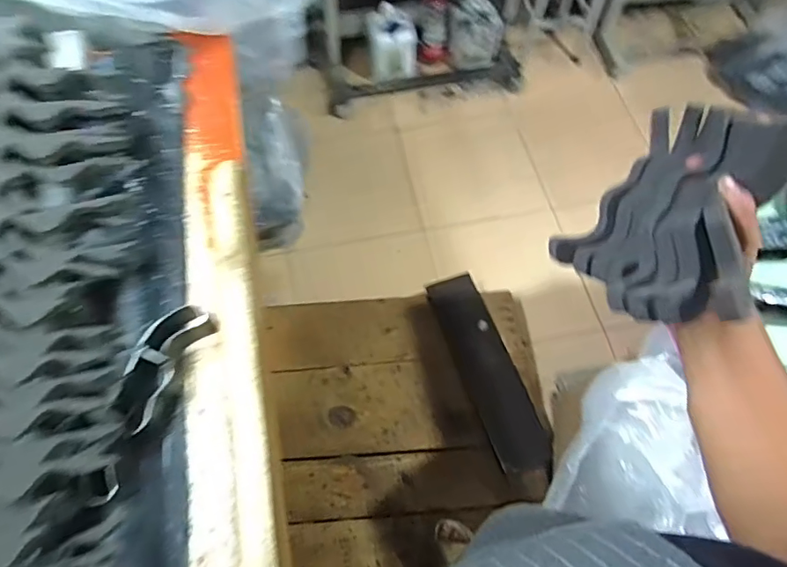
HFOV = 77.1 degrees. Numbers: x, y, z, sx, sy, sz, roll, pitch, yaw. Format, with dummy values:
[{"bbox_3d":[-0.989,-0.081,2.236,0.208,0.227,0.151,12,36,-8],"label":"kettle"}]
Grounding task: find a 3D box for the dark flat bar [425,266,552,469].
[{"bbox_3d":[0.282,0.246,1.482,0.170,0.040,0.616,-18,65,-8],"label":"dark flat bar"}]

